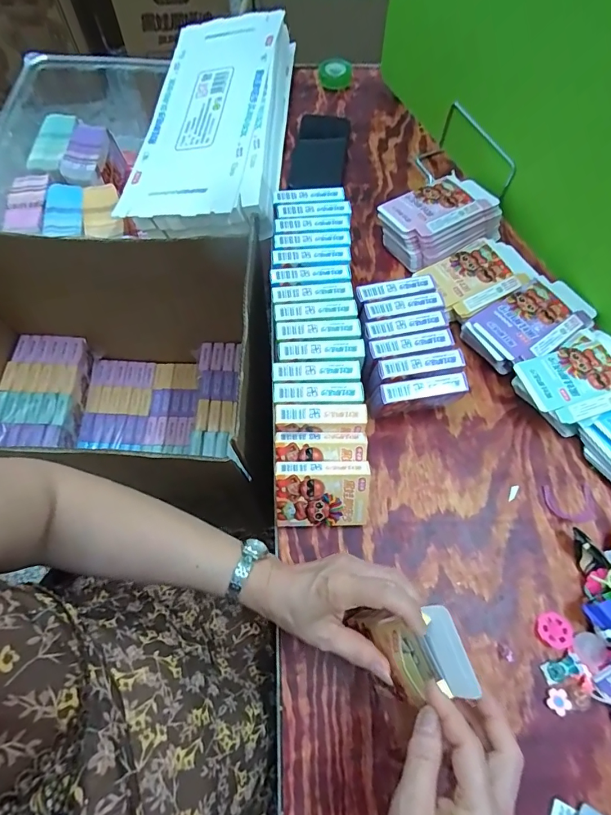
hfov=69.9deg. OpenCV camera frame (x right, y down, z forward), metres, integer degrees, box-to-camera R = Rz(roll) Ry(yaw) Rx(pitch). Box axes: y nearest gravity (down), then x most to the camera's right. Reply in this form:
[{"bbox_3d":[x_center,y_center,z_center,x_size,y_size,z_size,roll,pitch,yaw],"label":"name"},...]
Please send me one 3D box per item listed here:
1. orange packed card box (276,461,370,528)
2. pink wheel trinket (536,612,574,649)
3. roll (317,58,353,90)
[{"bbox_3d":[0.017,0.088,0.437,0.090,0.067,0.019,-1,28,-1],"label":"orange packed card box"},{"bbox_3d":[0.242,0.215,0.423,0.032,0.008,0.030,-5,68,-5],"label":"pink wheel trinket"},{"bbox_3d":[0.051,-0.567,0.743,0.055,0.024,0.055,0,66,-1],"label":"roll"}]

